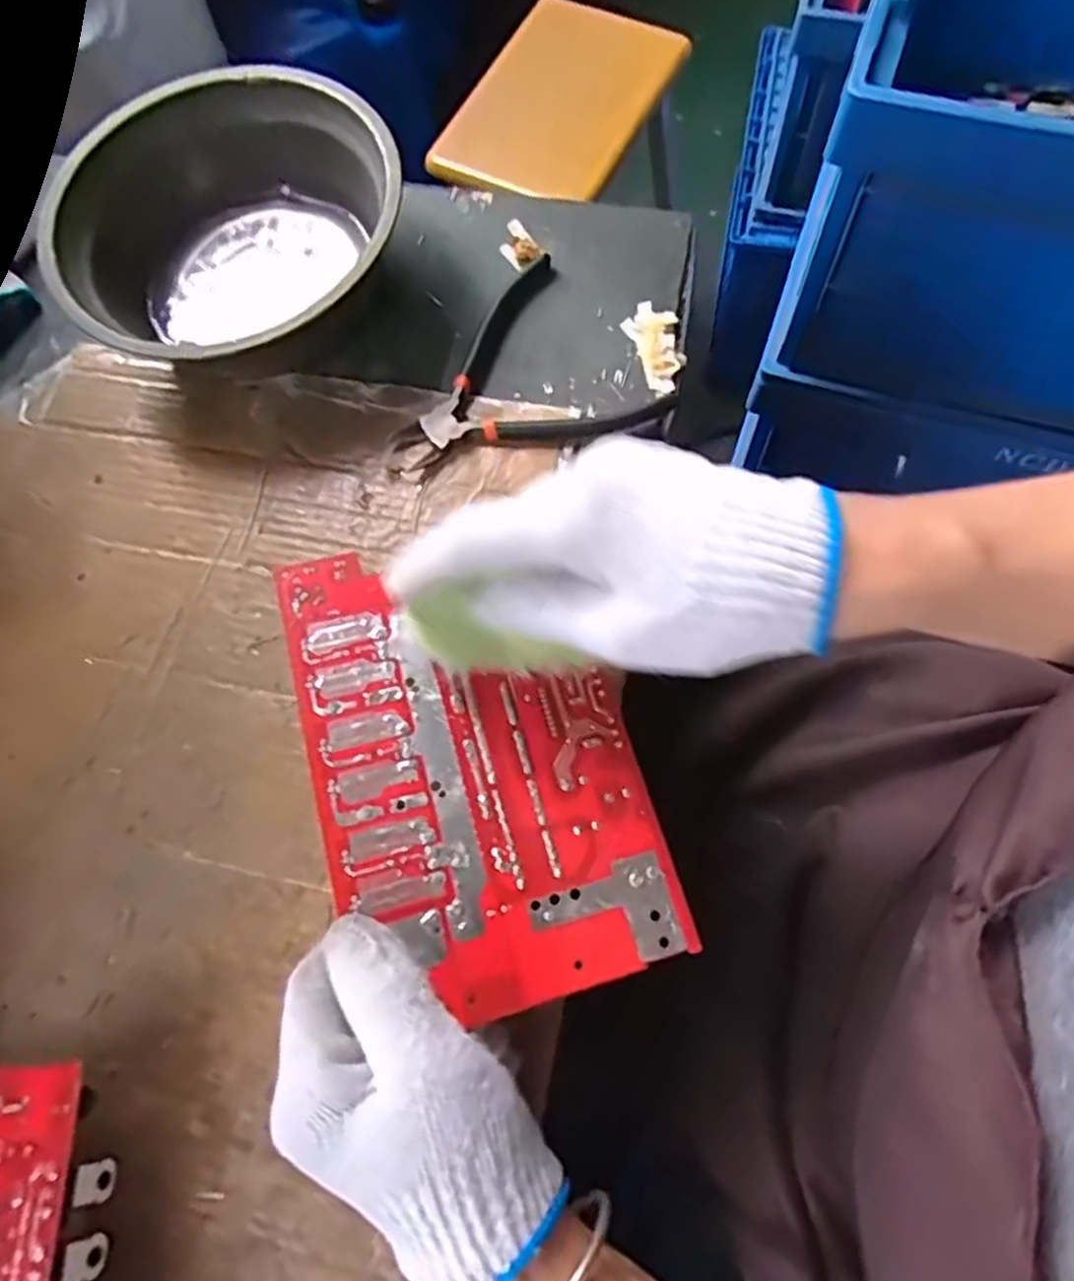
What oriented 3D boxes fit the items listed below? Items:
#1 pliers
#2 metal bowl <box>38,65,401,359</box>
[{"bbox_3d":[-0.019,-0.141,0.414,0.135,0.017,0.125,-31,71,-6],"label":"pliers"},{"bbox_3d":[-0.159,-0.221,0.422,0.171,0.076,0.178,-1,71,4],"label":"metal bowl"}]

